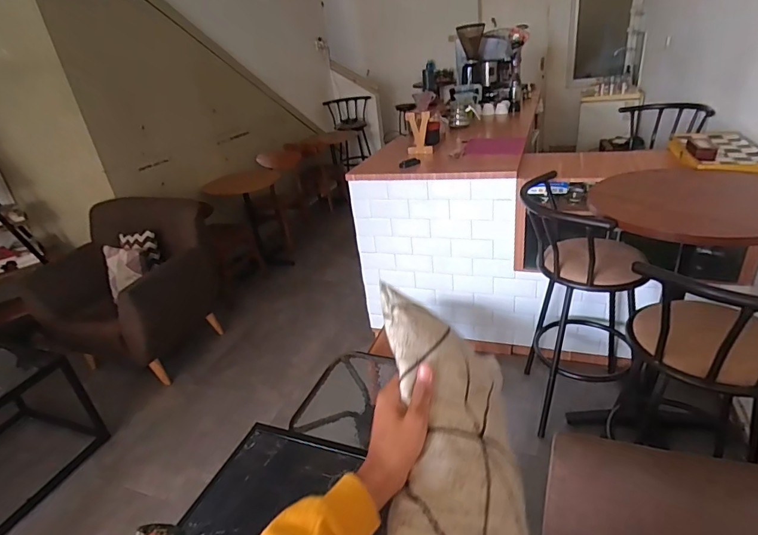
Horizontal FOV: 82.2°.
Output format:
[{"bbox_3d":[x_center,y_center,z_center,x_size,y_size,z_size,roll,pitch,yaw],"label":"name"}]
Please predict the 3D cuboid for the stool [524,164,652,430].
[{"bbox_3d":[0.792,0.165,1.777,0.442,0.974,0.527,7,31,26],"label":"stool"}]

